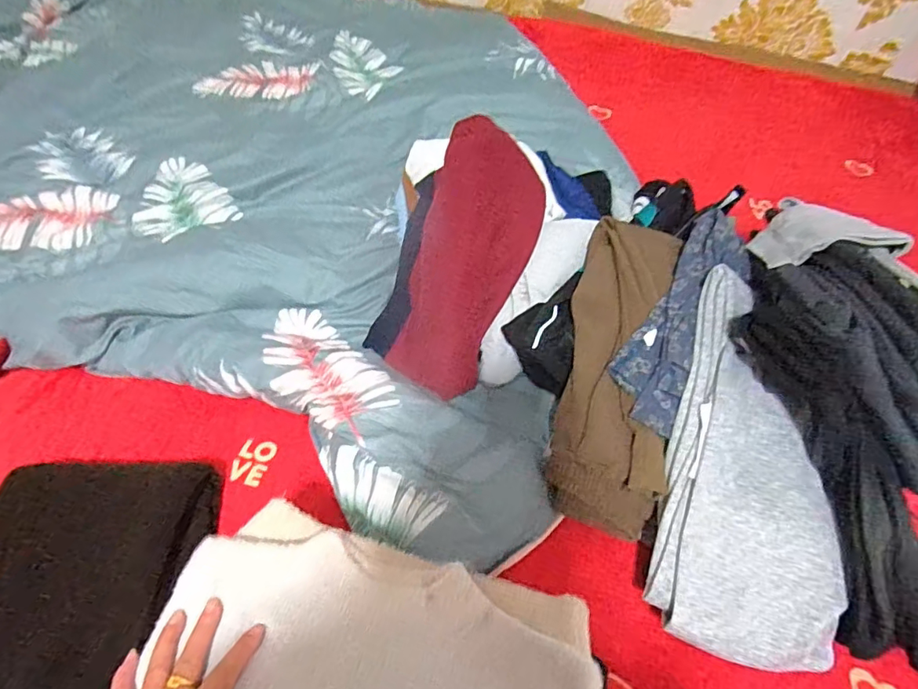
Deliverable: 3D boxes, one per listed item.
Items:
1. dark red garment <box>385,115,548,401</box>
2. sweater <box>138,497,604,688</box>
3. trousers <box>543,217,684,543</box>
[{"bbox_3d":[0.019,-0.123,0.732,0.157,0.086,0.395,15,83,6],"label":"dark red garment"},{"bbox_3d":[-0.080,0.291,0.427,0.375,0.071,0.249,16,55,6],"label":"sweater"},{"bbox_3d":[0.207,0.021,0.668,0.131,0.054,0.412,11,74,3],"label":"trousers"}]

